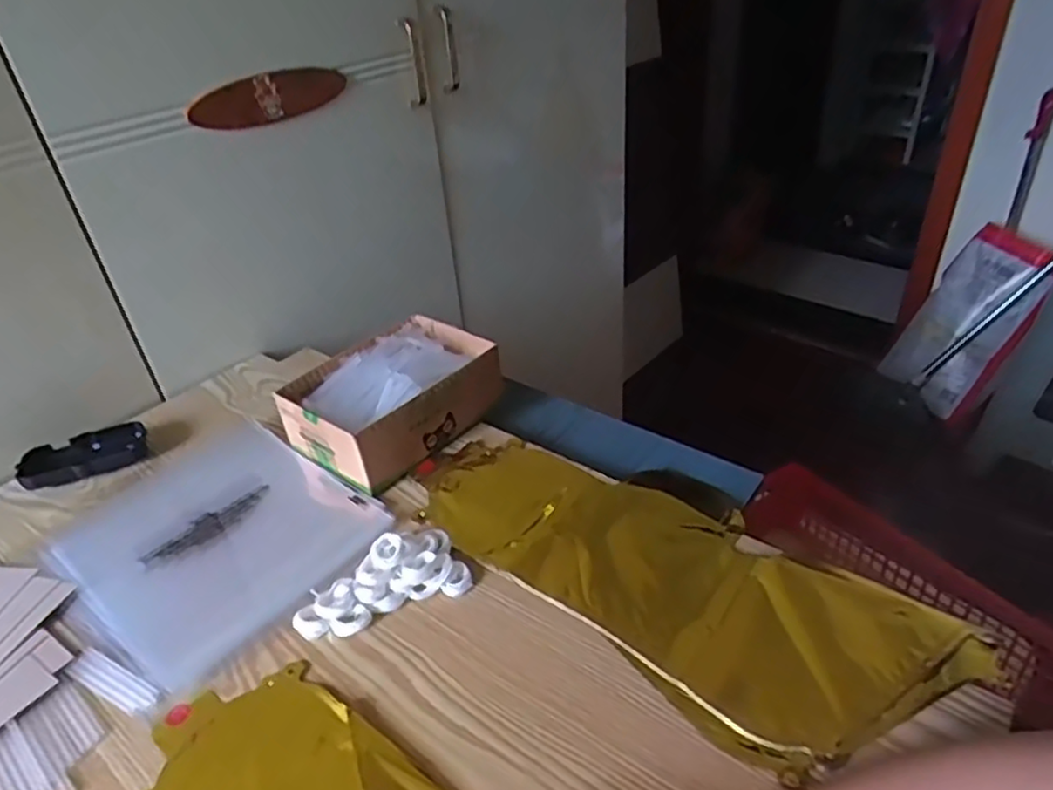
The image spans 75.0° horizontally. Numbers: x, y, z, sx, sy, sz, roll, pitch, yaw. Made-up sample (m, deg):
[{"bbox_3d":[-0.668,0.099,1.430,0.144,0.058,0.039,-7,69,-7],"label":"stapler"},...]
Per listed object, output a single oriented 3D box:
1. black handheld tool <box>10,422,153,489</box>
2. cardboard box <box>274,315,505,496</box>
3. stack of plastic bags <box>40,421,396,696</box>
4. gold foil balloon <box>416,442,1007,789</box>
[{"bbox_3d":[-0.426,0.060,0.663,0.107,0.025,0.052,-17,37,-18],"label":"black handheld tool"},{"bbox_3d":[-0.128,0.000,0.665,0.128,0.070,0.182,23,43,34],"label":"cardboard box"},{"bbox_3d":[-0.265,0.112,0.582,0.243,0.012,0.203,23,43,33],"label":"stack of plastic bags"},{"bbox_3d":[0.098,0.123,0.526,0.402,0.010,0.173,26,45,36],"label":"gold foil balloon"}]

